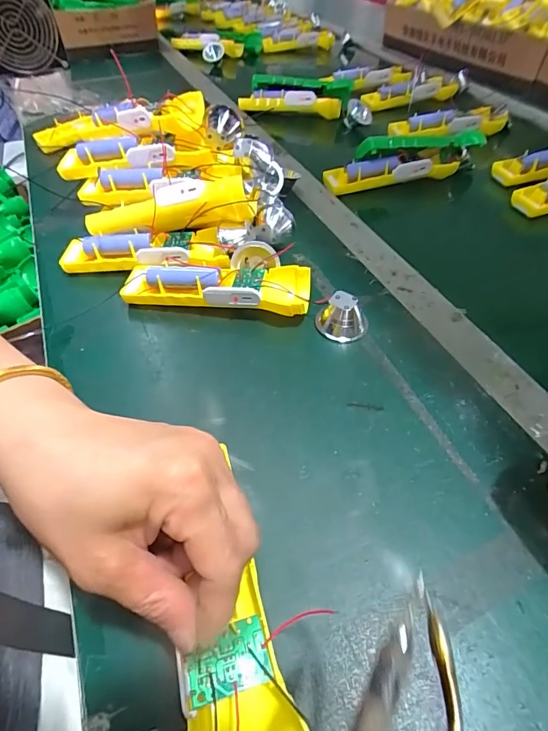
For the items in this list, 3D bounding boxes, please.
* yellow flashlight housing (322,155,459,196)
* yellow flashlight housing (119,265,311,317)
[{"bbox_3d":[0.147,-0.251,0.517,0.166,0.024,0.036,-9,51,-5],"label":"yellow flashlight housing"},{"bbox_3d":[-0.051,-0.069,0.362,0.164,0.035,0.051,4,51,6],"label":"yellow flashlight housing"}]

